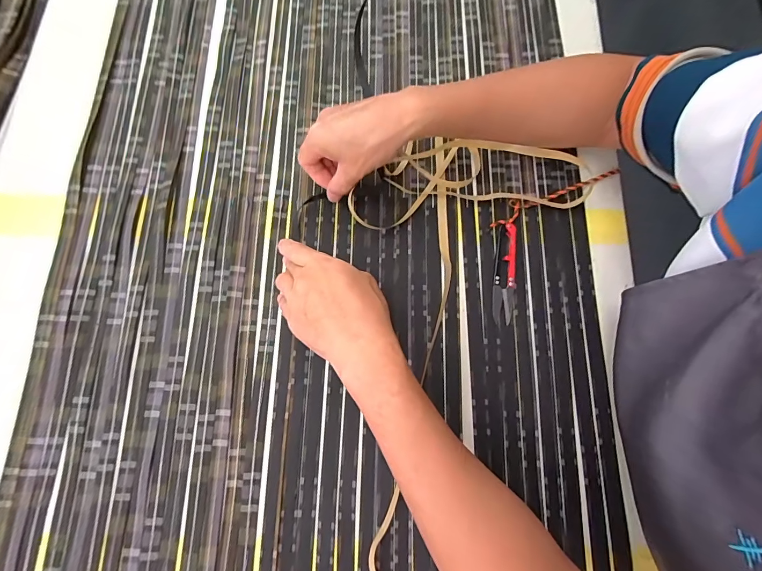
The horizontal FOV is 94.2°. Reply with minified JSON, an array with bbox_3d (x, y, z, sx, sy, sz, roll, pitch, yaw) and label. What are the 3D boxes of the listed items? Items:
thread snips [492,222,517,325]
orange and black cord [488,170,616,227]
[{"bbox_3d":[0.131,-0.014,0.371,0.022,0.010,0.103,9,77,1],"label":"thread snips"},{"bbox_3d":[0.190,-0.103,0.393,0.158,0.009,0.022,-25,79,-6],"label":"orange and black cord"}]

